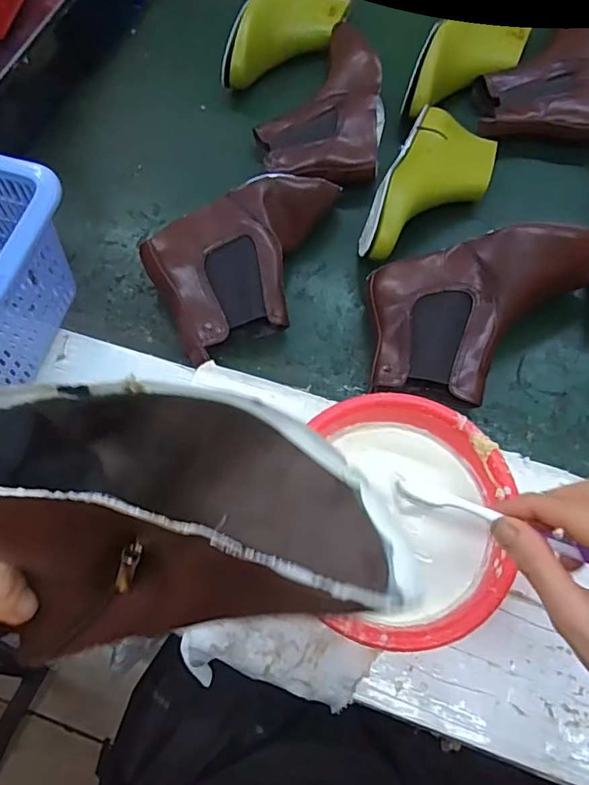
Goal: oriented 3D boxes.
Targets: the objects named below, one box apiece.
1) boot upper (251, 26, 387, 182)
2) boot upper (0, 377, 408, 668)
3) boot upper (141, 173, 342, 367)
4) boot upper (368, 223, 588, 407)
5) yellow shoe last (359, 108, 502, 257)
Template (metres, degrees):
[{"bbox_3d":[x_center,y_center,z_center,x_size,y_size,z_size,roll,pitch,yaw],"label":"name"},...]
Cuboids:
[{"bbox_3d":[0.040,-0.382,0.701,0.161,0.065,0.267,8,67,4],"label":"boot upper"},{"bbox_3d":[-0.061,0.062,0.266,0.234,0.125,0.116,-1,68,1],"label":"boot upper"},{"bbox_3d":[-0.039,-0.145,0.589,0.228,0.080,0.140,-27,68,-10],"label":"boot upper"},{"bbox_3d":[0.205,-0.074,0.532,0.241,0.113,0.149,1,66,1],"label":"boot upper"},{"bbox_3d":[0.162,-0.239,0.625,0.117,0.074,0.242,23,69,11],"label":"yellow shoe last"}]

